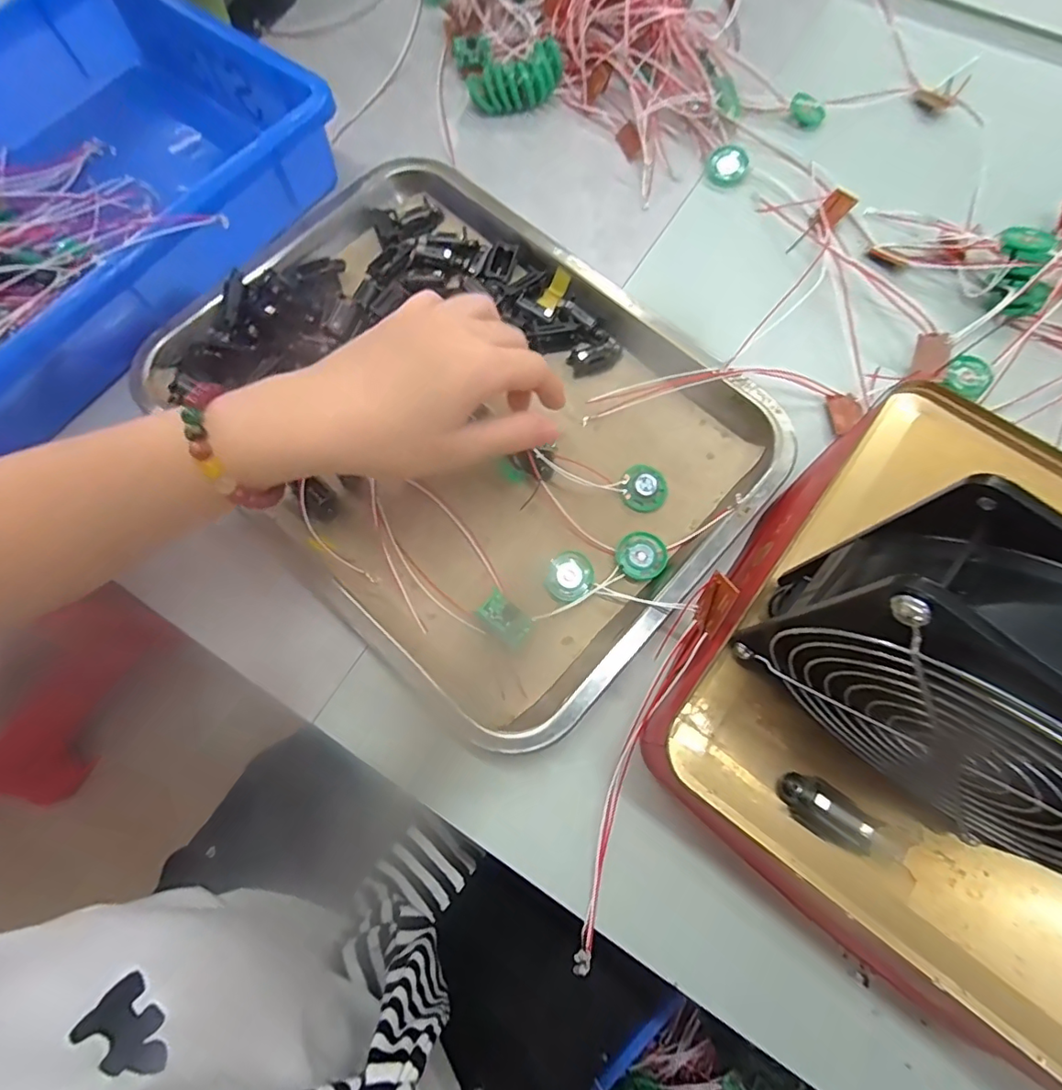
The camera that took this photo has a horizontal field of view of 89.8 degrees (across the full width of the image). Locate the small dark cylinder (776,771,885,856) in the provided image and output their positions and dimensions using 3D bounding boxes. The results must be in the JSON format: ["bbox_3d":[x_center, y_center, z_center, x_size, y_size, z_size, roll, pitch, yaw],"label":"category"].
[{"bbox_3d":[0.117,0.105,0.209,0.036,0.014,0.019,36,77,11],"label":"small dark cylinder"}]

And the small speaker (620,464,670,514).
[{"bbox_3d":[0.068,-0.034,0.320,0.028,0.011,0.027,0,73,1],"label":"small speaker"}]

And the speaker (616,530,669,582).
[{"bbox_3d":[0.064,0.006,0.306,0.028,0.005,0.029,0,73,1],"label":"speaker"}]

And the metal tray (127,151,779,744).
[{"bbox_3d":[-0.046,-0.084,0.331,0.349,0.031,0.262,42,79,12],"label":"metal tray"}]

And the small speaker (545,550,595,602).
[{"bbox_3d":[0.023,0.018,0.303,0.025,0.007,0.029,31,76,10],"label":"small speaker"}]

